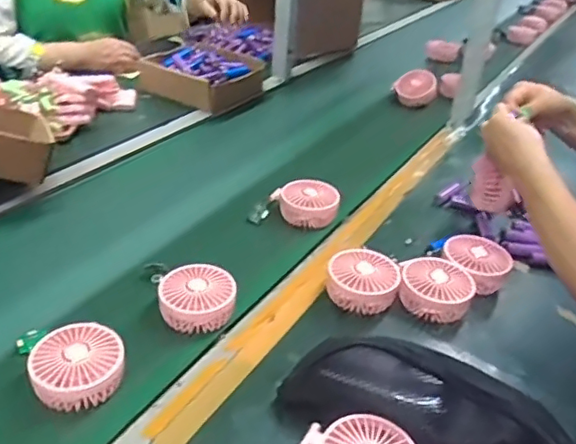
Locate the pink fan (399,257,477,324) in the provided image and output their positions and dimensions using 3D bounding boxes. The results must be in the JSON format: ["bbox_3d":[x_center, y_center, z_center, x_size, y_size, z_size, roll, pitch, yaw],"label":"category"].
[{"bbox_3d":[0.187,0.083,0.716,0.082,0.049,0.087,3,32,-2],"label":"pink fan"}]

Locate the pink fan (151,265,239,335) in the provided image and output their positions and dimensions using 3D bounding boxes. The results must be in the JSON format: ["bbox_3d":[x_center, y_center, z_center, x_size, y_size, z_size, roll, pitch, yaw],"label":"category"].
[{"bbox_3d":[-0.108,0.087,0.682,0.087,0.043,0.094,-5,33,-15],"label":"pink fan"}]

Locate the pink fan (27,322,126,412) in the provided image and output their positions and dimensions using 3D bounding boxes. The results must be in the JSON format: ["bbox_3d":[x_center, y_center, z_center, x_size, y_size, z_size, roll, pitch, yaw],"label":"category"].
[{"bbox_3d":[-0.210,0.145,0.580,0.086,0.039,0.088,-8,34,-19],"label":"pink fan"}]

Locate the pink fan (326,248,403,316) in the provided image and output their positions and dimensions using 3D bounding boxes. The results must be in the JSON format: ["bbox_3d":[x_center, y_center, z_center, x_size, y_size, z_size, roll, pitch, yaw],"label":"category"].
[{"bbox_3d":[0.093,0.075,0.719,0.087,0.050,0.083,6,32,1],"label":"pink fan"}]

